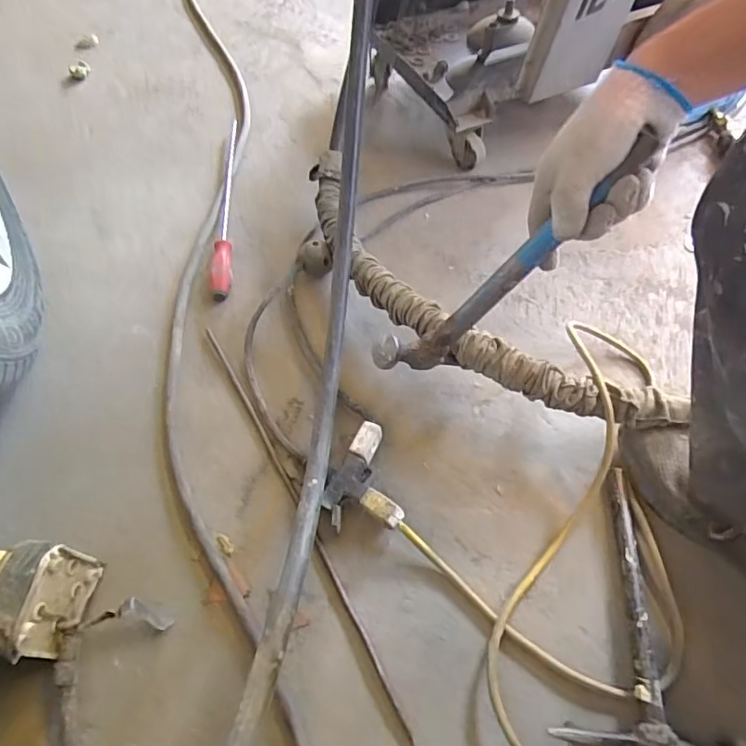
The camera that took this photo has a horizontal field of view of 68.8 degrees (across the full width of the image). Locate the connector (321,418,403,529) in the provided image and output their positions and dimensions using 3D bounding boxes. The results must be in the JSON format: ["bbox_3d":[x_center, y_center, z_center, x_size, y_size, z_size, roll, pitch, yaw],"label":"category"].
[{"bbox_3d":[-0.015,0.105,0.534,0.072,0.035,0.107,-10,55,-8],"label":"connector"}]

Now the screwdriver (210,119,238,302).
[{"bbox_3d":[-0.215,-0.251,0.793,0.028,0.018,0.396,-6,55,-5],"label":"screwdriver"}]

